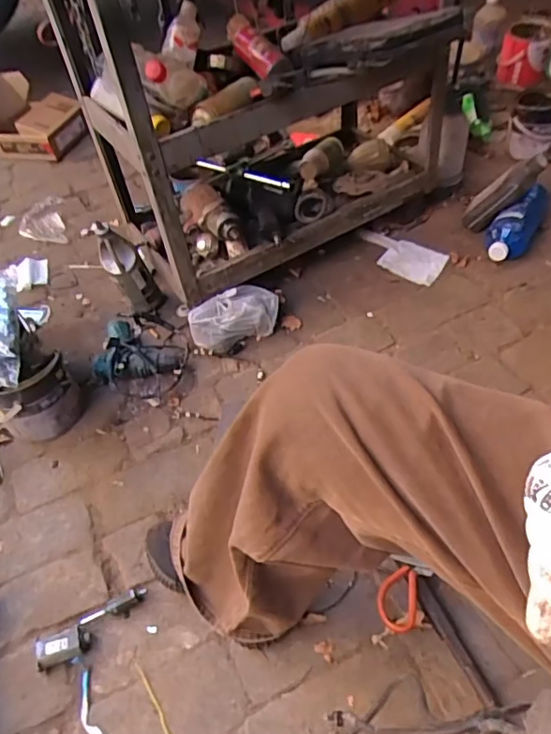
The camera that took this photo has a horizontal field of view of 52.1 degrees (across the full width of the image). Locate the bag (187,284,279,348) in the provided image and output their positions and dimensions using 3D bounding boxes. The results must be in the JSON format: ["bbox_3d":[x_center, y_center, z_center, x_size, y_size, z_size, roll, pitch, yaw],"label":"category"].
[{"bbox_3d":[-0.083,-0.105,1.174,0.196,0.095,0.081,-18,47,-9],"label":"bag"}]

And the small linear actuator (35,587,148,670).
[{"bbox_3d":[-0.264,0.375,0.816,0.165,0.031,0.045,-26,54,-17],"label":"small linear actuator"}]

